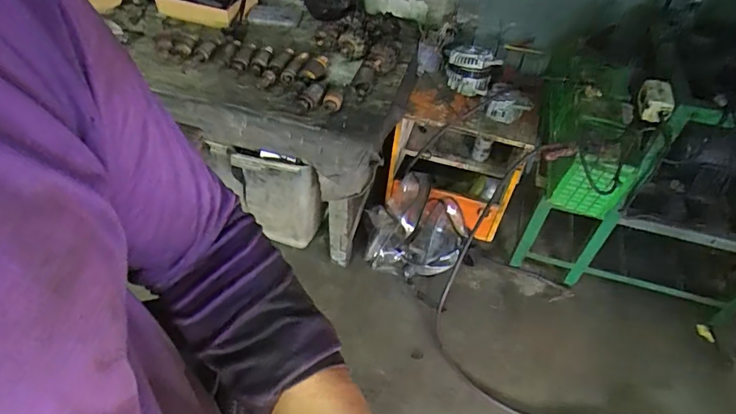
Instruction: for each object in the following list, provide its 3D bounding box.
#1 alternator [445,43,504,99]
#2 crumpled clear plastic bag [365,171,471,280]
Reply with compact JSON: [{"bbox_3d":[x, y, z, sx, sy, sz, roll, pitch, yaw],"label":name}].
[{"bbox_3d":[0.329,-0.454,1.571,0.192,0.125,0.122,19,48,11],"label":"alternator"},{"bbox_3d":[0.156,0.074,1.627,0.332,0.264,0.256,15,48,8],"label":"crumpled clear plastic bag"}]

